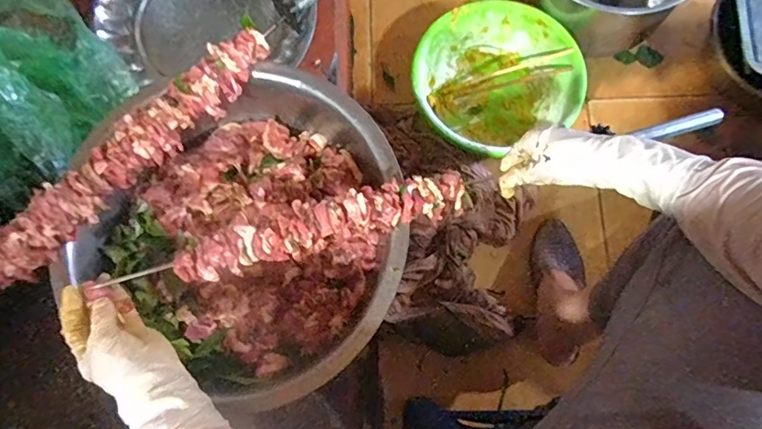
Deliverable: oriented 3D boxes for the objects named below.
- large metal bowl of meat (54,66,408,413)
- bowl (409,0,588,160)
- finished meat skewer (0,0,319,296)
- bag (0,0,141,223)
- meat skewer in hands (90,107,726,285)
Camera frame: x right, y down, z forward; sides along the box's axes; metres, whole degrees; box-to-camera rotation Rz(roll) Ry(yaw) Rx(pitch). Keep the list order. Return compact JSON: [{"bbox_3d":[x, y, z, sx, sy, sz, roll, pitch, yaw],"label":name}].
[{"bbox_3d":[-0.144,0.017,0.633,0.362,0.103,0.356,0,75,1],"label":"large metal bowl of meat"},{"bbox_3d":[0.196,-0.235,0.892,0.275,0.102,0.254,0,75,1],"label":"bowl"},{"bbox_3d":[-0.240,-0.123,0.601,0.685,0.043,0.067,-42,79,-9],"label":"finished meat skewer"},{"bbox_3d":[-0.497,-0.182,0.703,0.243,0.079,0.280,-40,78,-8],"label":"bag"},{"bbox_3d":[0.095,-0.029,0.577,0.669,0.035,0.062,-16,76,-11],"label":"meat skewer in hands"}]

